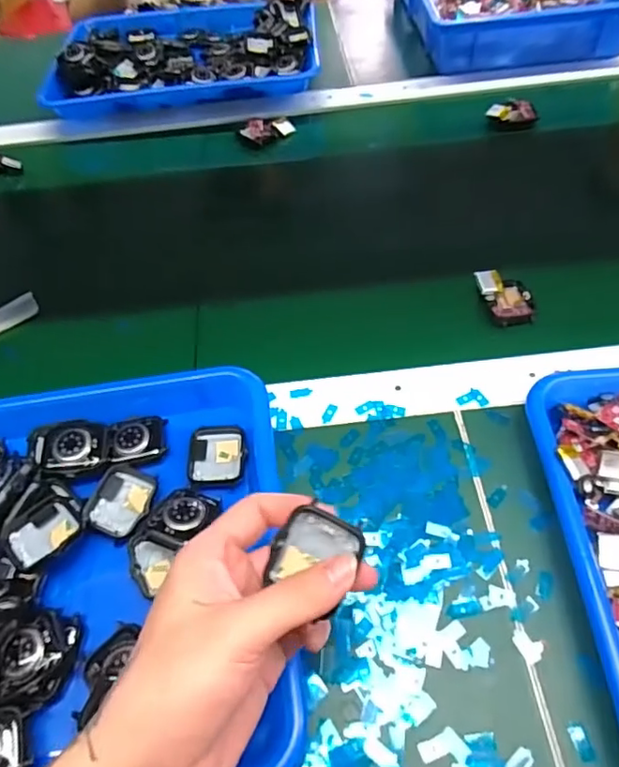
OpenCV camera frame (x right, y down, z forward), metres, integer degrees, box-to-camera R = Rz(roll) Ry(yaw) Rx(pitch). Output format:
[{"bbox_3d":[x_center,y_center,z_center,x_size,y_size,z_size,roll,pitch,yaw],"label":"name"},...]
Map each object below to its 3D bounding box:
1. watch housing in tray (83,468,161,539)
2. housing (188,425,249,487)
[{"bbox_3d":[-0.120,0.076,0.363,0.040,0.010,0.044,9,55,11],"label":"watch housing in tray"},{"bbox_3d":[-0.062,0.046,0.380,0.038,0.006,0.047,-6,53,1],"label":"housing"}]

